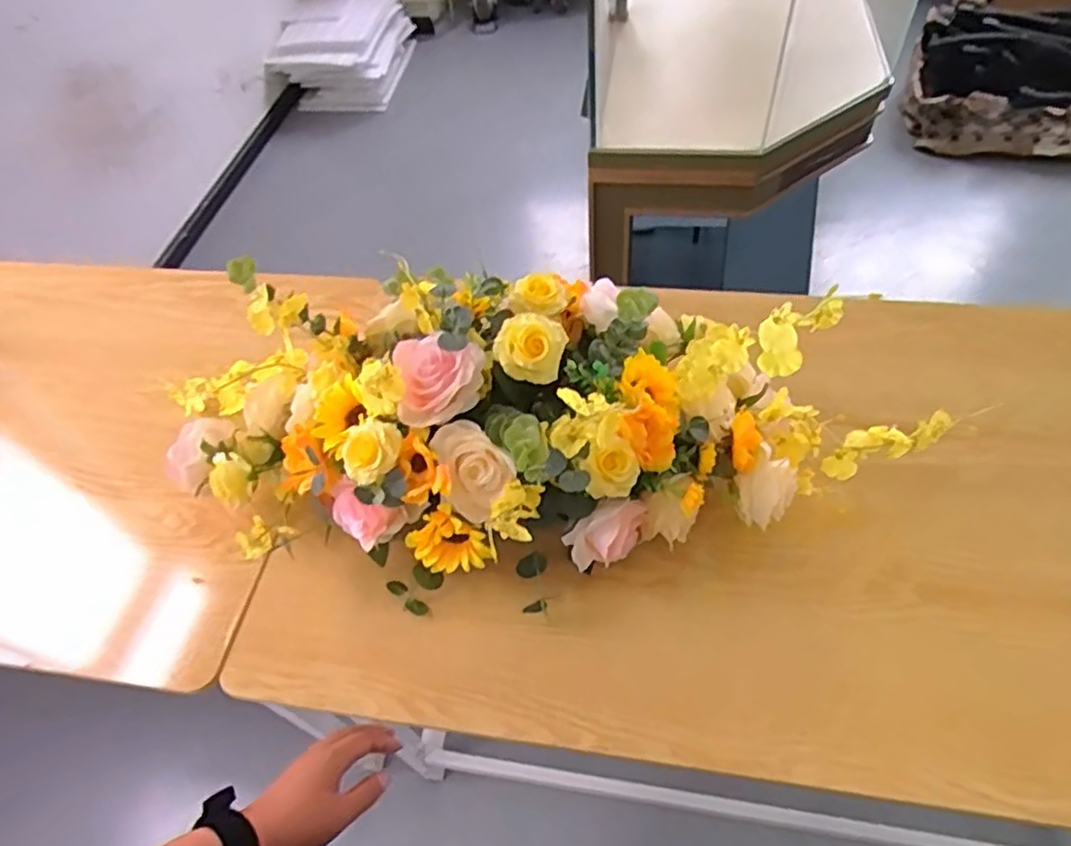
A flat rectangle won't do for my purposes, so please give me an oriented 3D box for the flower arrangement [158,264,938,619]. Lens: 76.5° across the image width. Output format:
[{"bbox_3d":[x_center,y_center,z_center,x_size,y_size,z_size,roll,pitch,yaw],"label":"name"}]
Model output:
[{"bbox_3d":[-0.001,-0.003,0.671,0.764,0.244,0.286,-5,53,2],"label":"flower arrangement"}]

